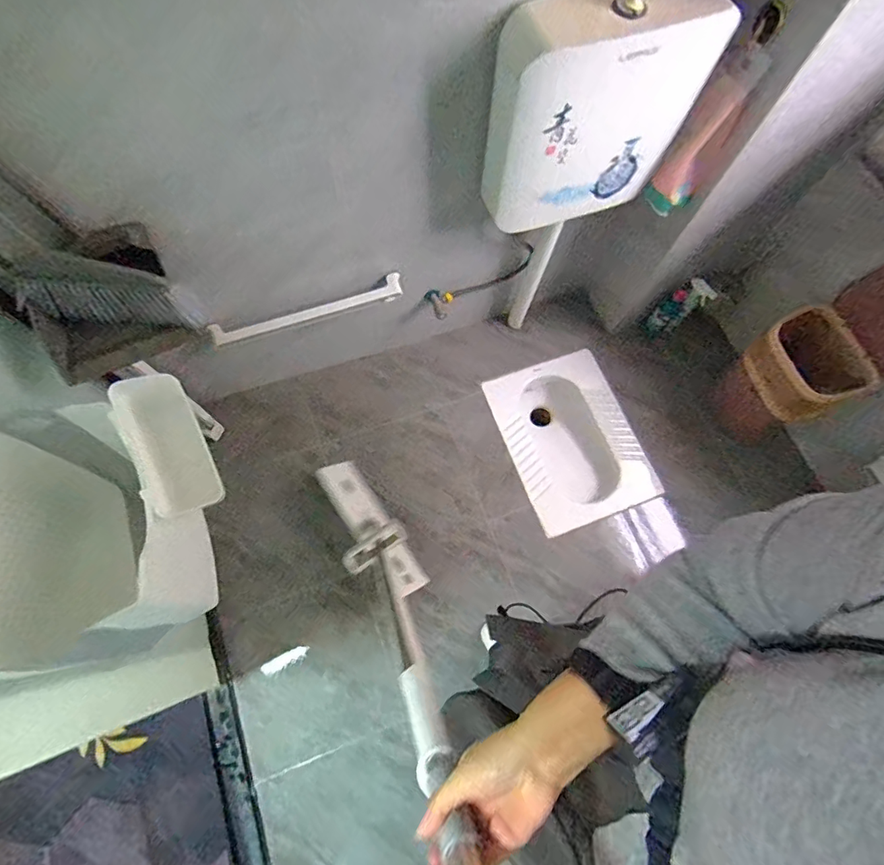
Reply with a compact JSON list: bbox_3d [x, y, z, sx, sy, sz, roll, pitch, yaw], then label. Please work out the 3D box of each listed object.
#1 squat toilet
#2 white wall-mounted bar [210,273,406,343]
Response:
[{"bbox_3d":[0.415,0.023,1.575,0.415,0.206,0.557,-18,73,-8],"label":"squat toilet"},{"bbox_3d":[-0.330,-0.311,1.175,0.487,0.034,0.044,-21,73,-9],"label":"white wall-mounted bar"}]

